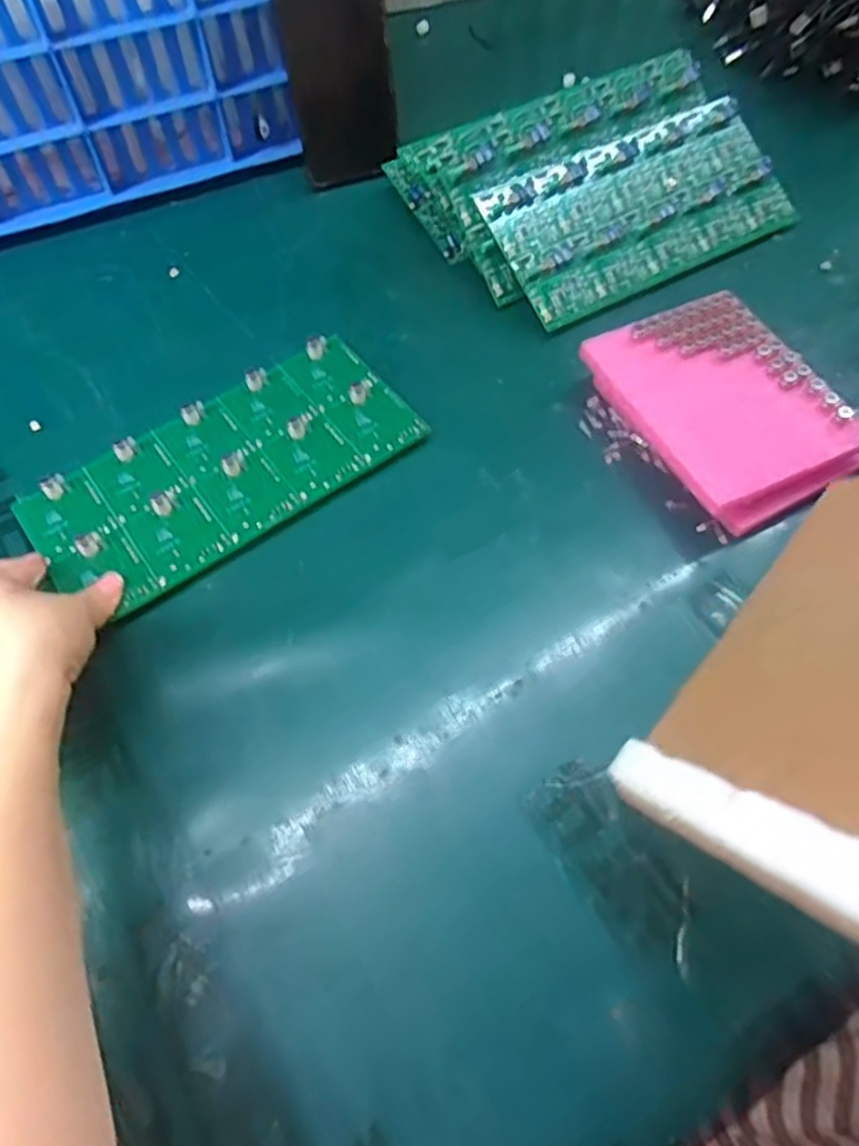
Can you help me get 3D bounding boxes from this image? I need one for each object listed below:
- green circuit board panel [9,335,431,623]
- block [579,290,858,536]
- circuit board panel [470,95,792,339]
[{"bbox_3d":[-0.120,-0.063,0.427,0.221,0.008,0.107,-31,65,-15],"label":"green circuit board panel"},{"bbox_3d":[0.175,-0.099,0.432,0.116,0.037,0.146,-26,64,-12],"label":"block"},{"bbox_3d":[0.147,-0.255,0.503,0.214,0.011,0.107,-27,87,-11],"label":"circuit board panel"}]

